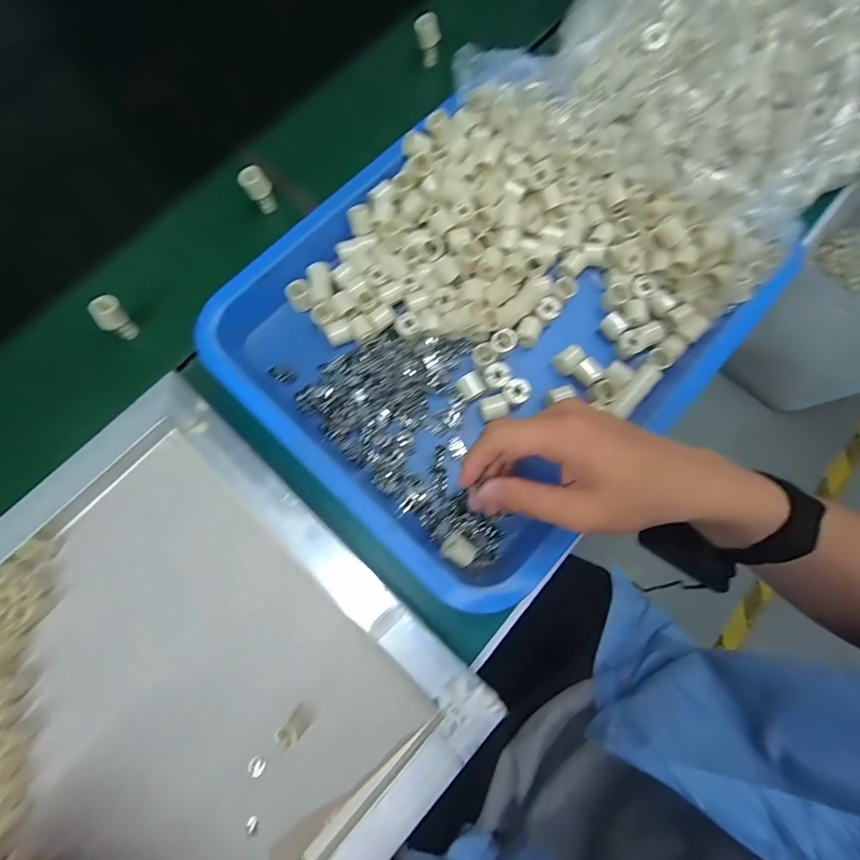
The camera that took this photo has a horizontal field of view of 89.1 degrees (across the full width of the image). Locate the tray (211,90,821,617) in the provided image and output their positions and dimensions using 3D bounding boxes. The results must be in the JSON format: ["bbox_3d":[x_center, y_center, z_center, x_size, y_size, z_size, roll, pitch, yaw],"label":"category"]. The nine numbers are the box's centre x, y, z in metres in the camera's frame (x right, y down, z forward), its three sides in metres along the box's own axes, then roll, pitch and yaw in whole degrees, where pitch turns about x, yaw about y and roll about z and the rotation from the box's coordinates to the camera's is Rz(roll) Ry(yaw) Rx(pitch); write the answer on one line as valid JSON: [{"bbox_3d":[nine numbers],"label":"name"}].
[{"bbox_3d":[0.054,-0.112,0.373,0.344,0.047,0.415,41,80,11],"label":"tray"}]

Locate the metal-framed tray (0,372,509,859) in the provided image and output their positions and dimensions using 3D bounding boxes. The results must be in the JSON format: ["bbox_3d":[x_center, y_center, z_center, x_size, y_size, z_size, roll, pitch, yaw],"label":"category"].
[{"bbox_3d":[-0.244,0.244,0.310,0.362,0.057,0.473,42,80,11],"label":"metal-framed tray"}]

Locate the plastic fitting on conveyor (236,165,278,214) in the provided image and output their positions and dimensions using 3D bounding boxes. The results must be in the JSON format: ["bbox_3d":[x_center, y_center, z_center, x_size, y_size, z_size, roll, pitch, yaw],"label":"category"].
[{"bbox_3d":[-0.161,-0.226,0.415,0.025,0.040,0.019,-28,76,-6],"label":"plastic fitting on conveyor"}]

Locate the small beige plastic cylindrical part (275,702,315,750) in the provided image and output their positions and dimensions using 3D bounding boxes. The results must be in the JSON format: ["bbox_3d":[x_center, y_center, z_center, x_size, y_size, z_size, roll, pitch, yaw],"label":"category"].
[{"bbox_3d":[-0.094,0.207,0.307,0.015,0.034,0.008,40,110,11],"label":"small beige plastic cylindrical part"}]

